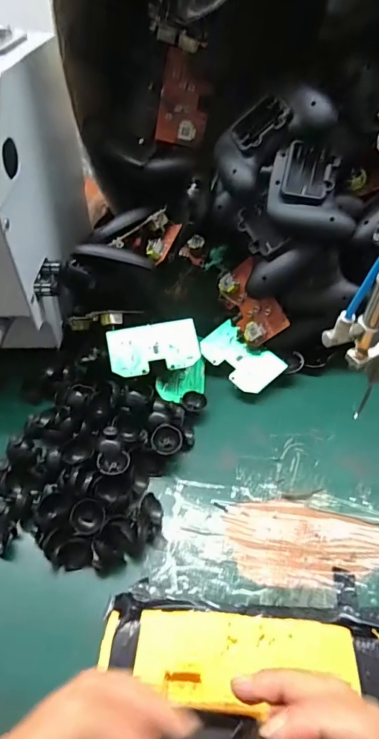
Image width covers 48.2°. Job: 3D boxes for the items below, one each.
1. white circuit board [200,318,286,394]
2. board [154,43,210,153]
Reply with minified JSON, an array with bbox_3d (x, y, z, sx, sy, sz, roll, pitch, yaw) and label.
[{"bbox_3d":[0.056,-0.014,0.472,0.054,0.004,0.089,-41,66,-13],"label":"white circuit board"},{"bbox_3d":[-0.005,-0.297,0.468,0.054,0.088,0.016,13,23,0],"label":"board"}]

